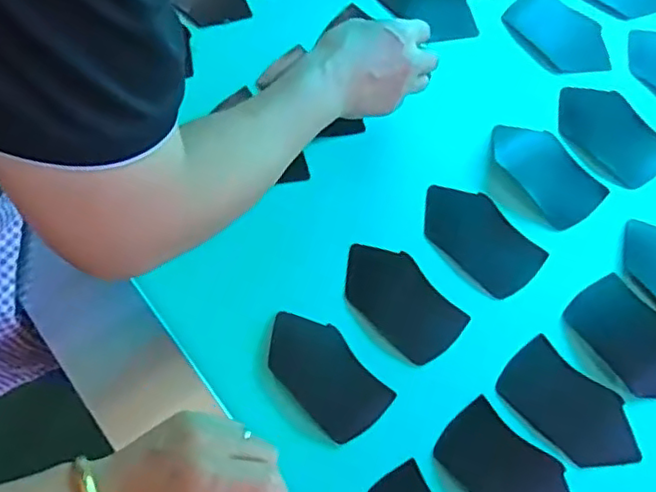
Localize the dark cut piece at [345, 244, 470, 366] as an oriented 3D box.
[{"bbox_3d":[0.068,0.051,0.602,0.068,0.010,0.127,-43,74,-14],"label":"dark cut piece"}]

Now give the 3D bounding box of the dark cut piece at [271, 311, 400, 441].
[{"bbox_3d":[-0.005,0.117,0.579,0.069,0.004,0.127,-41,73,-14],"label":"dark cut piece"}]

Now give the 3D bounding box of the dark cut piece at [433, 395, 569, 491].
[{"bbox_3d":[0.157,0.197,0.539,0.124,0.014,0.068,42,75,15],"label":"dark cut piece"}]

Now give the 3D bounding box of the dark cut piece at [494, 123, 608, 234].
[{"bbox_3d":[0.225,-0.079,0.647,0.069,0.009,0.125,-35,72,-12],"label":"dark cut piece"}]

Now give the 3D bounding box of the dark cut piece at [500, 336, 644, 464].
[{"bbox_3d":[0.218,0.144,0.558,0.127,0.009,0.067,41,74,15],"label":"dark cut piece"}]

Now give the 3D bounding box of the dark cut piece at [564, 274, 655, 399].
[{"bbox_3d":[0.284,0.087,0.577,0.071,0.015,0.123,-35,72,-12],"label":"dark cut piece"}]

